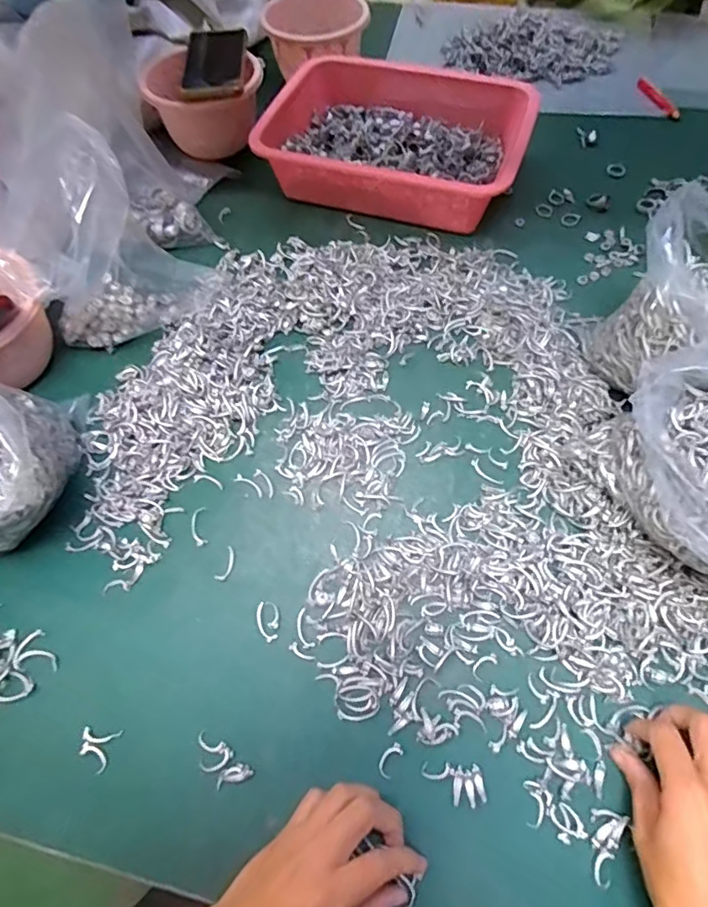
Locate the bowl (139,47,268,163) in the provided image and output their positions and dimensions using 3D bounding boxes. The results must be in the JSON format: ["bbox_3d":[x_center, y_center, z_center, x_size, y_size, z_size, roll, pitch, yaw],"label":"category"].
[{"bbox_3d":[-0.186,-0.434,0.699,0.138,0.096,0.126,-1,60,1],"label":"bowl"}]

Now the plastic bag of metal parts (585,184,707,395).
[{"bbox_3d":[0.287,-0.106,0.454,0.141,0.143,0.109,28,65,17],"label":"plastic bag of metal parts"}]

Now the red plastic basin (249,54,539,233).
[{"bbox_3d":[0.058,-0.390,0.672,0.291,0.079,0.236,12,61,10],"label":"red plastic basin"}]

